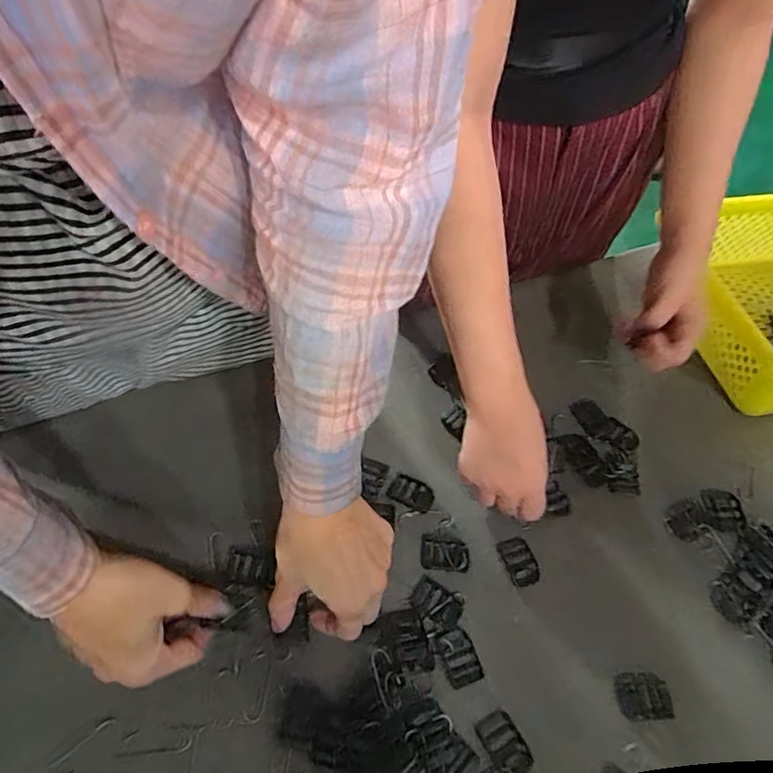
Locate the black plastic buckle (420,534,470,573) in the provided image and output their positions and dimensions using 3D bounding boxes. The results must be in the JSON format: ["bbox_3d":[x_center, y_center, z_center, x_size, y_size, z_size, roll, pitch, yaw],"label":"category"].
[{"bbox_3d":[0.049,0.137,0.469,0.040,0.004,0.030,7,54,0],"label":"black plastic buckle"}]

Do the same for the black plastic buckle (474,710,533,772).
[{"bbox_3d":[0.082,0.252,0.399,0.026,0.010,0.040,-22,59,-19],"label":"black plastic buckle"}]

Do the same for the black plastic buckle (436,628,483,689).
[{"bbox_3d":[0.055,0.202,0.426,0.026,0.004,0.039,-14,57,-15],"label":"black plastic buckle"}]

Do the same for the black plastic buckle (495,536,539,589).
[{"bbox_3d":[0.110,0.145,0.472,0.023,0.008,0.040,-15,57,-15],"label":"black plastic buckle"}]

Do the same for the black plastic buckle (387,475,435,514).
[{"bbox_3d":[0.022,0.093,0.499,0.040,0.004,0.025,28,57,14],"label":"black plastic buckle"}]

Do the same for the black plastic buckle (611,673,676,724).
[{"bbox_3d":[0.189,0.228,0.419,0.039,0.004,0.032,1,54,-5],"label":"black plastic buckle"}]

